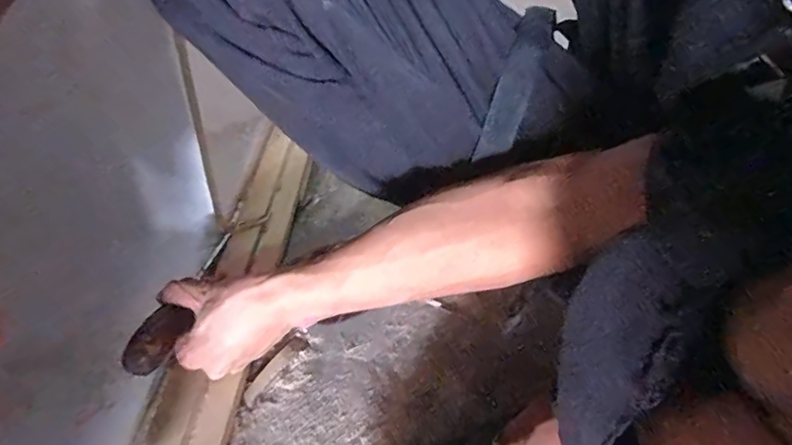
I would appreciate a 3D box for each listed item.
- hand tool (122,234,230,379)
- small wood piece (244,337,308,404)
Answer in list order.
[{"bbox_3d":[-0.192,0.068,0.462,0.035,0.026,0.209,5,22,-4],"label":"hand tool"},{"bbox_3d":[-0.116,0.137,0.477,0.016,0.005,0.079,29,47,23],"label":"small wood piece"}]

